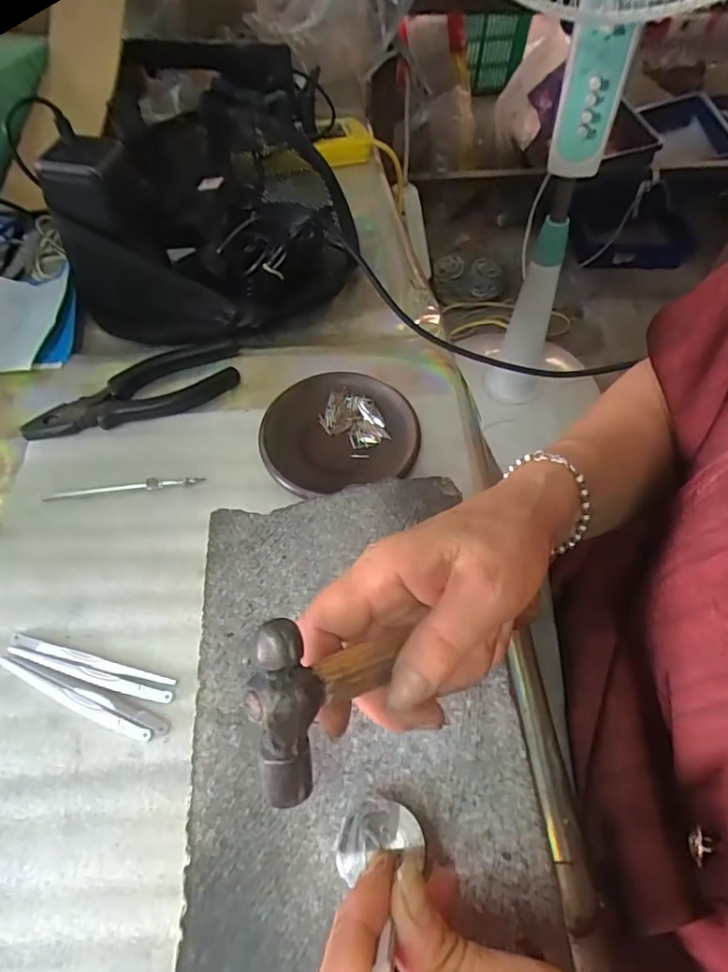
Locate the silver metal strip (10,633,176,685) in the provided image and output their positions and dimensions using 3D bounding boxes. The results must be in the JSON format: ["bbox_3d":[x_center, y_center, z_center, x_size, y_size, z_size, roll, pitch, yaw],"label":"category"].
[{"bbox_3d":[-0.160,0.102,0.316,0.101,0.004,0.007,13,58,8],"label":"silver metal strip"}]

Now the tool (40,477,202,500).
[{"bbox_3d":[-0.167,0.000,0.376,0.107,0.004,0.008,-7,57,-4],"label":"tool"}]

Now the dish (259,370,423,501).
[{"bbox_3d":[-0.019,-0.040,0.401,0.111,0.017,0.098,-15,58,-10],"label":"dish"}]

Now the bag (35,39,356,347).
[{"bbox_3d":[-0.132,-0.262,0.486,0.225,0.114,0.244,2,57,1],"label":"bag"}]

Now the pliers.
[{"bbox_3d":[-0.176,-0.076,0.423,0.161,0.013,0.061,-19,59,-12],"label":"pliers"}]

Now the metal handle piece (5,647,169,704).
[{"bbox_3d":[-0.159,0.108,0.312,0.102,0.004,0.009,13,58,8],"label":"metal handle piece"}]

